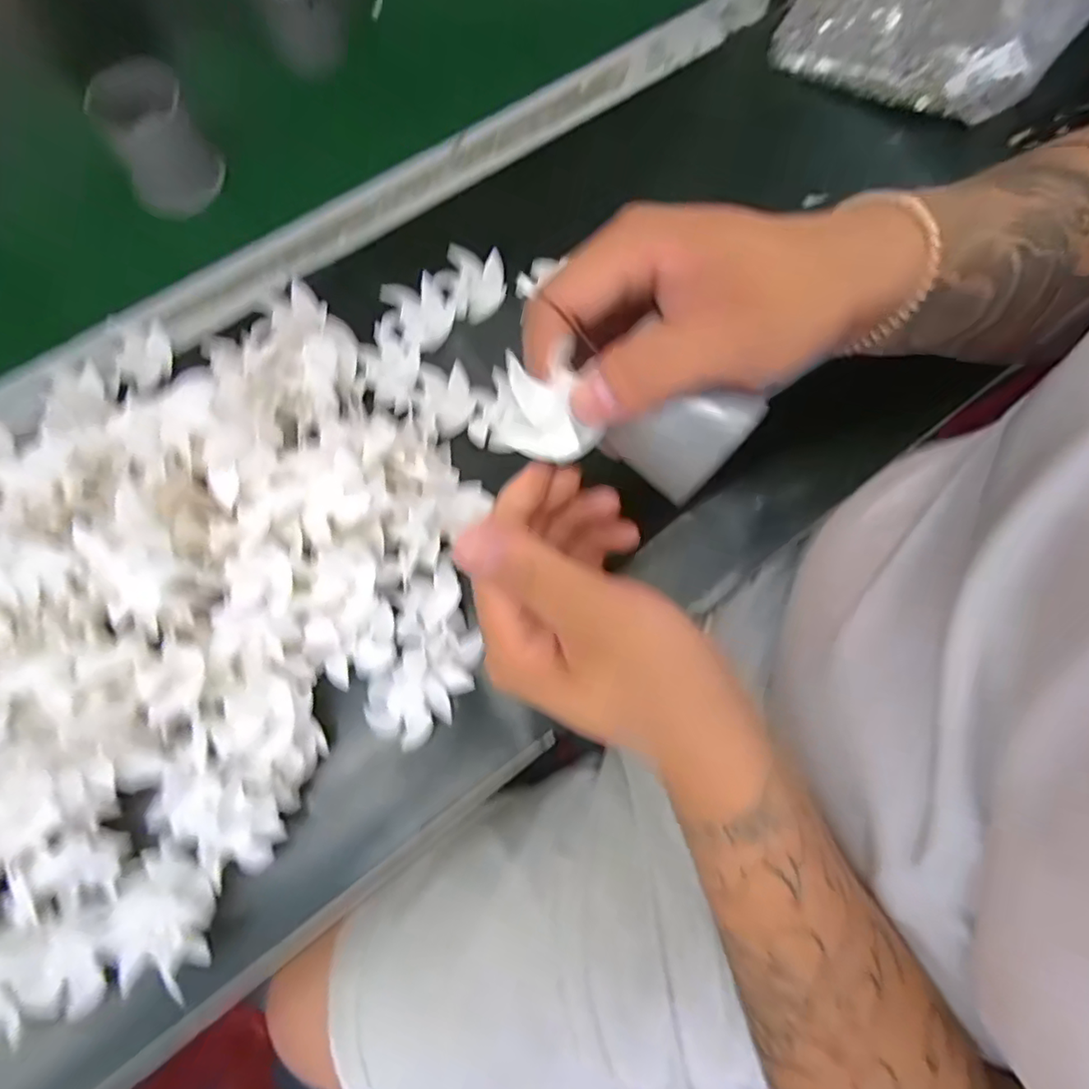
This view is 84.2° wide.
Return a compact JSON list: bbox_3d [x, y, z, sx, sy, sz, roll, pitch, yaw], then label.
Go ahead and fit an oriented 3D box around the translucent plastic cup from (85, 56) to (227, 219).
[{"bbox_3d":[-0.235,-0.244,0.374,0.053,0.072,0.053,0,75,-2],"label":"translucent plastic cup"}]

